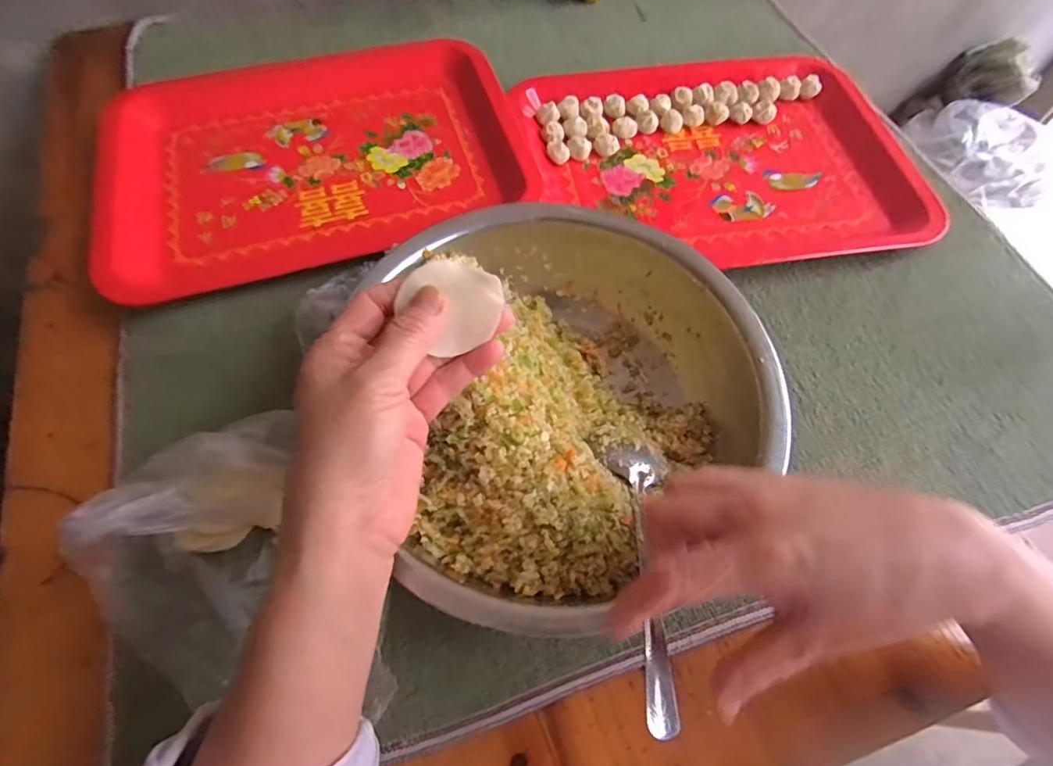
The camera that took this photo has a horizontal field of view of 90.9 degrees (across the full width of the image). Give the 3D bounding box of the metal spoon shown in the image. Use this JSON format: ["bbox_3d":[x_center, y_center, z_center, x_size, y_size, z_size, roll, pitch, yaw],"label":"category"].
[{"bbox_3d":[0.063,0.097,0.275,0.030,0.011,0.152,3,46,0],"label":"metal spoon"}]

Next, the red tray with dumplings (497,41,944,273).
[{"bbox_3d":[0.184,-0.234,0.513,0.347,0.023,0.301,-10,64,-7],"label":"red tray with dumplings"}]

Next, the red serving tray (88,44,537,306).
[{"bbox_3d":[-0.206,-0.230,0.499,0.377,0.021,0.287,-18,66,-11],"label":"red serving tray"}]

